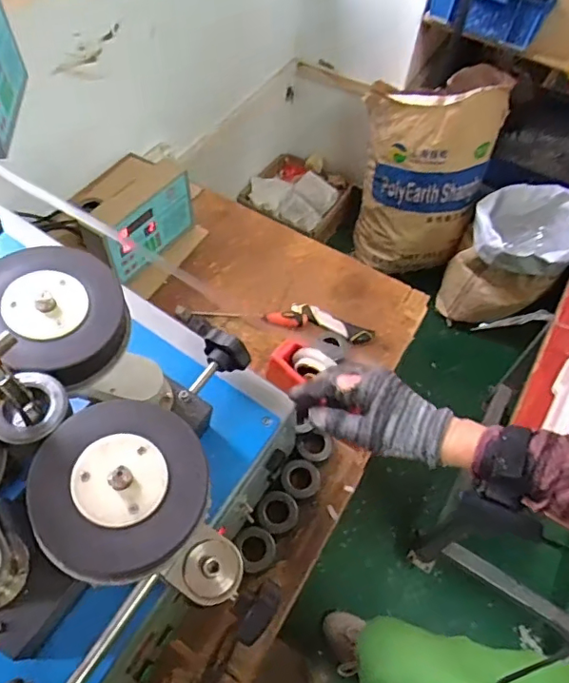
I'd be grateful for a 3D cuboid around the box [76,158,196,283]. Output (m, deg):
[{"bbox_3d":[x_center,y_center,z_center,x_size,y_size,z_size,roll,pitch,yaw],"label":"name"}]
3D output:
[{"bbox_3d":[-0.279,-0.233,1.022,0.095,0.128,0.227,28,58,13],"label":"box"}]

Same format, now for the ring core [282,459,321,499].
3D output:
[{"bbox_3d":[0.026,0.215,0.828,0.067,0.033,0.058,-31,64,-23],"label":"ring core"}]

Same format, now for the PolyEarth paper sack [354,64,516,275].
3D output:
[{"bbox_3d":[0.448,-0.504,1.697,0.361,0.608,0.238,-11,58,-12],"label":"PolyEarth paper sack"}]

